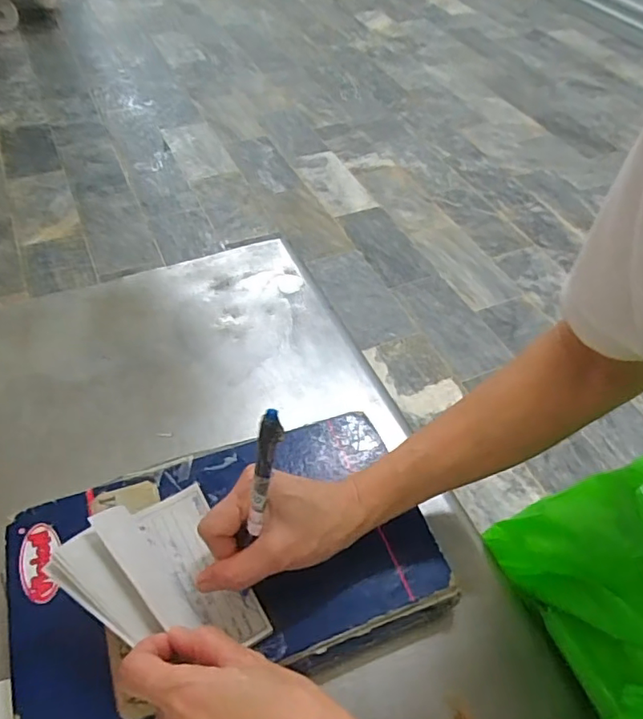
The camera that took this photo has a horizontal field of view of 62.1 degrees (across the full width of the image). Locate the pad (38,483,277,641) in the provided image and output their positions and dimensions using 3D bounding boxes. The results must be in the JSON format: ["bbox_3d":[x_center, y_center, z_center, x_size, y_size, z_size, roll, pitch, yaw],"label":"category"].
[{"bbox_3d":[-0.101,0.132,0.328,0.094,0.048,0.112,-24,55,-23],"label":"pad"}]

